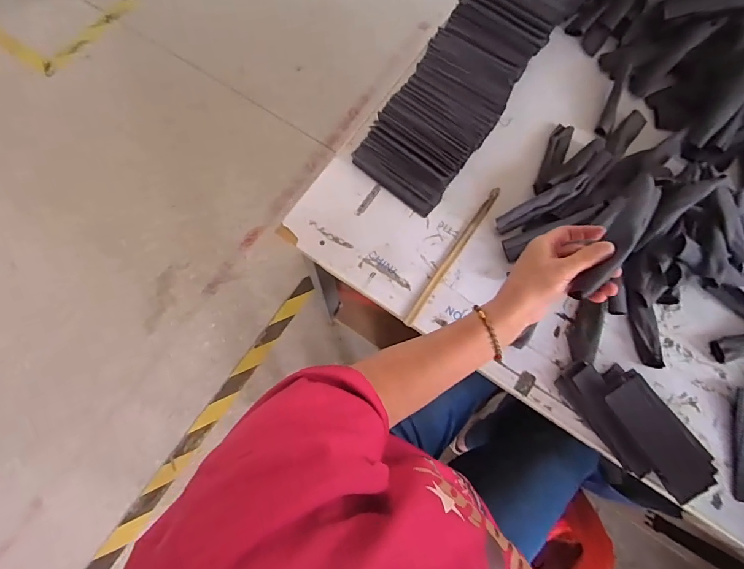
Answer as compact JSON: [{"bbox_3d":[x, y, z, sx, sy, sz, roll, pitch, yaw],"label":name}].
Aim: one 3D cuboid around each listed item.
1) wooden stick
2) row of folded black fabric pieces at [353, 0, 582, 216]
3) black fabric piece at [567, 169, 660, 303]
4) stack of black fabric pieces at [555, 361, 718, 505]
[{"bbox_3d":[0.126,-0.048,0.632,0.018,0.012,0.261,34,76,7],"label":"wooden stick"},{"bbox_3d":[0.220,-0.436,0.689,0.168,0.101,0.689,34,76,7],"label":"row of folded black fabric pieces"},{"bbox_3d":[0.271,-0.052,0.442,0.033,0.032,0.146,31,91,6],"label":"black fabric piece"},{"bbox_3d":[0.363,0.185,0.550,0.109,0.046,0.209,-36,79,-11],"label":"stack of black fabric pieces"}]

